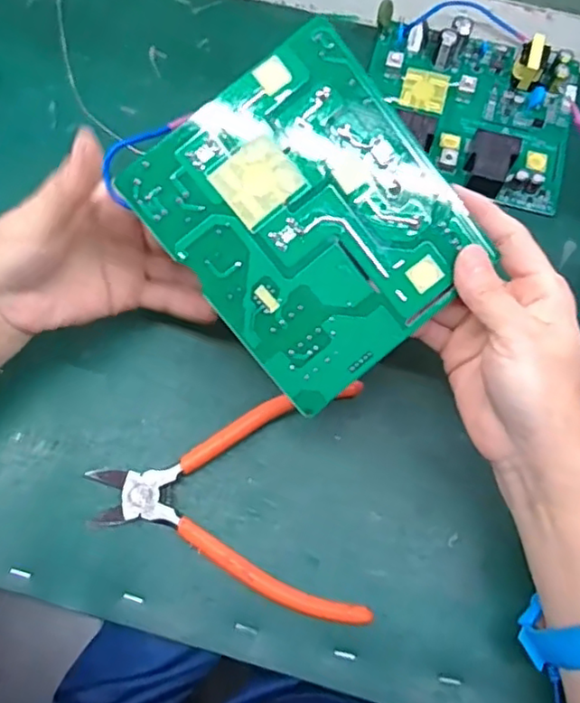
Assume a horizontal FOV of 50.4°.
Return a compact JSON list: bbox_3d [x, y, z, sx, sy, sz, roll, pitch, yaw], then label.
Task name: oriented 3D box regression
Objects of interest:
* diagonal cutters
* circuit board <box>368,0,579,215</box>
[{"bbox_3d":[-0.030,0.078,0.314,0.136,0.012,0.116,-3,73,-1],"label":"diagonal cutters"},{"bbox_3d":[0.110,-0.150,0.378,0.129,0.027,0.107,14,73,4],"label":"circuit board"}]

